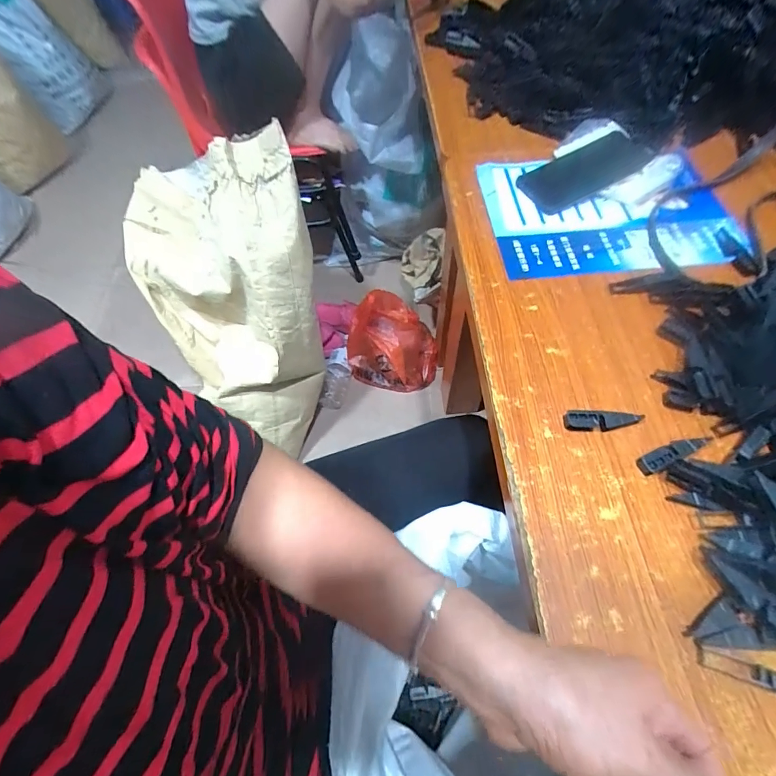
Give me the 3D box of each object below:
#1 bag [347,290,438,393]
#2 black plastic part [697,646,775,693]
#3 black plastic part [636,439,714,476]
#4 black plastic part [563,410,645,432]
[{"bbox_3d":[0.011,-0.130,1.023,0.234,0.233,0.195,5,60,5],"label":"bag"},{"bbox_3d":[0.242,0.188,0.260,0.067,0.011,0.012,16,62,12],"label":"black plastic part"},{"bbox_3d":[0.240,0.055,0.336,0.061,0.012,0.016,-21,61,-9],"label":"black plastic part"},{"bbox_3d":[0.190,0.030,0.355,0.065,0.013,0.016,2,60,4],"label":"black plastic part"}]

